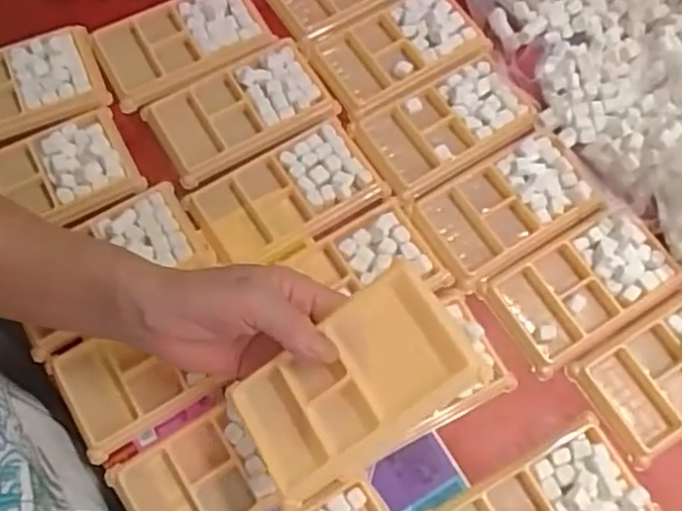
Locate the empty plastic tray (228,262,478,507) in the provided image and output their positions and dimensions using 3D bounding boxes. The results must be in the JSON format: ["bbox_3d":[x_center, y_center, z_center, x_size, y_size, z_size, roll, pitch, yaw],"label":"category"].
[{"bbox_3d":[0.006,0.073,0.388,0.130,0.017,0.076,-36,67,9],"label":"empty plastic tray"}]

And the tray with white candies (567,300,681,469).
[{"bbox_3d":[0.235,0.078,0.485,0.133,0.015,0.074,-27,72,-11],"label":"tray with white candies"}]

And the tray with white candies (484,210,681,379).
[{"bbox_3d":[0.177,0.021,0.505,0.130,0.017,0.077,-29,72,-11],"label":"tray with white candies"}]

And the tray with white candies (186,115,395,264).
[{"bbox_3d":[-0.040,-0.045,0.525,0.136,0.011,0.080,-29,72,-11],"label":"tray with white candies"}]

